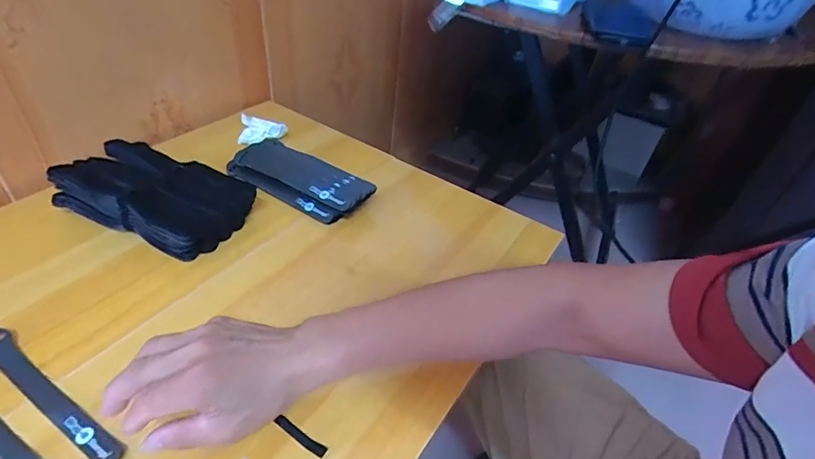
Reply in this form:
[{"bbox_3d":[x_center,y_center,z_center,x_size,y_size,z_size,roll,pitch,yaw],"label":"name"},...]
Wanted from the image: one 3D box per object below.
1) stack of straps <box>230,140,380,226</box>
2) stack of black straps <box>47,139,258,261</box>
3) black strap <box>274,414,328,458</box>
[{"bbox_3d":[-0.149,-0.072,0.632,0.203,0.033,0.086,24,43,20],"label":"stack of straps"},{"bbox_3d":[-0.307,-0.037,0.551,0.211,0.068,0.116,17,41,12],"label":"stack of black straps"},{"bbox_3d":[-0.092,0.174,0.380,0.053,0.004,0.010,25,44,21],"label":"black strap"}]

